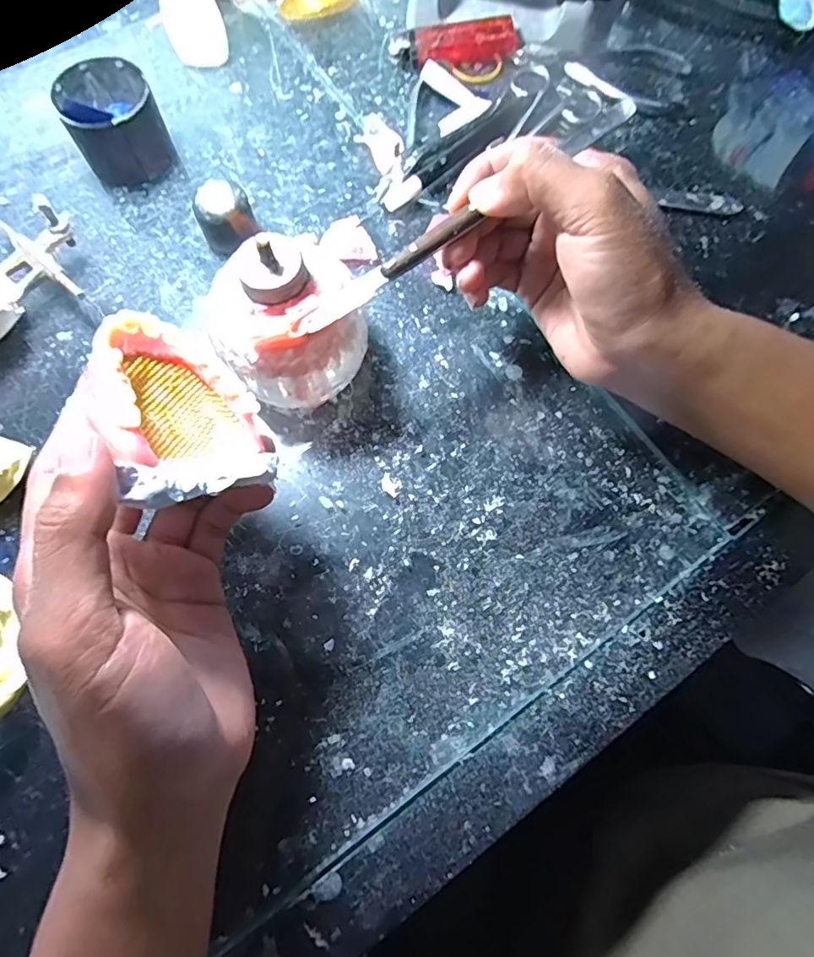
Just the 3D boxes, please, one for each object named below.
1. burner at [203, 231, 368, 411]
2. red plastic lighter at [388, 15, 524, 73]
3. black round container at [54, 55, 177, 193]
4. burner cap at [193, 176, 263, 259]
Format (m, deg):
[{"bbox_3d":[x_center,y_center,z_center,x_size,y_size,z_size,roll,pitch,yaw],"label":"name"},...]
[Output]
[{"bbox_3d":[-0.056,-0.073,0.251,0.066,0.074,0.062,1,72,-2],"label":"burner"},{"bbox_3d":[0.034,-0.290,0.353,0.087,0.018,0.025,-8,73,-5],"label":"red plastic lighter"},{"bbox_3d":[-0.167,-0.205,0.307,0.050,0.044,0.059,-24,75,-9],"label":"black round container"},{"bbox_3d":[-0.100,-0.145,0.296,0.030,0.031,0.024,-22,75,-9],"label":"burner cap"}]

